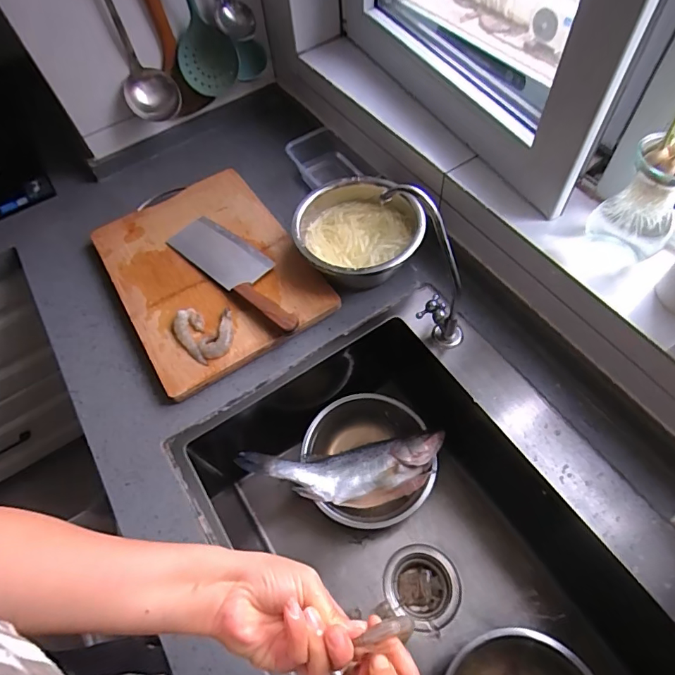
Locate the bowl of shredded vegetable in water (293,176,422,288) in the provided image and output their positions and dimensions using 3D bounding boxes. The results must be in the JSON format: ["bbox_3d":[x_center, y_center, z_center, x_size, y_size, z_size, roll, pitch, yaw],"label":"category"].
[{"bbox_3d":[0.030,-0.151,0.713,0.182,0.097,0.186,-2,61,3],"label":"bowl of shredded vegetable in water"}]

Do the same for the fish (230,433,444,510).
[{"bbox_3d":[0.009,0.213,0.708,0.315,0.062,0.093,-7,61,1],"label":"fish"}]

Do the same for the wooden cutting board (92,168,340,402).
[{"bbox_3d":[-0.208,-0.108,0.735,0.280,0.045,0.369,-31,63,-12],"label":"wooden cutting board"}]

